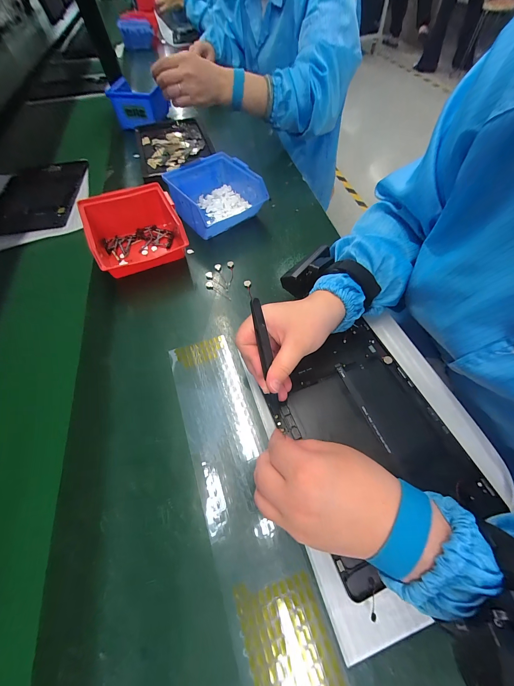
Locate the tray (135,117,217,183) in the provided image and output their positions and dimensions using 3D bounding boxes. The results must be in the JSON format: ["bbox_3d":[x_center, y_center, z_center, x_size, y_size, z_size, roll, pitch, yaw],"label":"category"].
[{"bbox_3d":[-0.183,-0.436,0.578,0.154,0.013,0.245,-17,59,-7],"label":"tray"}]

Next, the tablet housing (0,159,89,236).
[{"bbox_3d":[-0.438,-0.291,0.516,0.169,0.017,0.225,-9,58,-2],"label":"tablet housing"}]

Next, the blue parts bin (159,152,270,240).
[{"bbox_3d":[-0.071,-0.244,0.443,0.124,0.069,0.126,-30,62,-15],"label":"blue parts bin"}]

